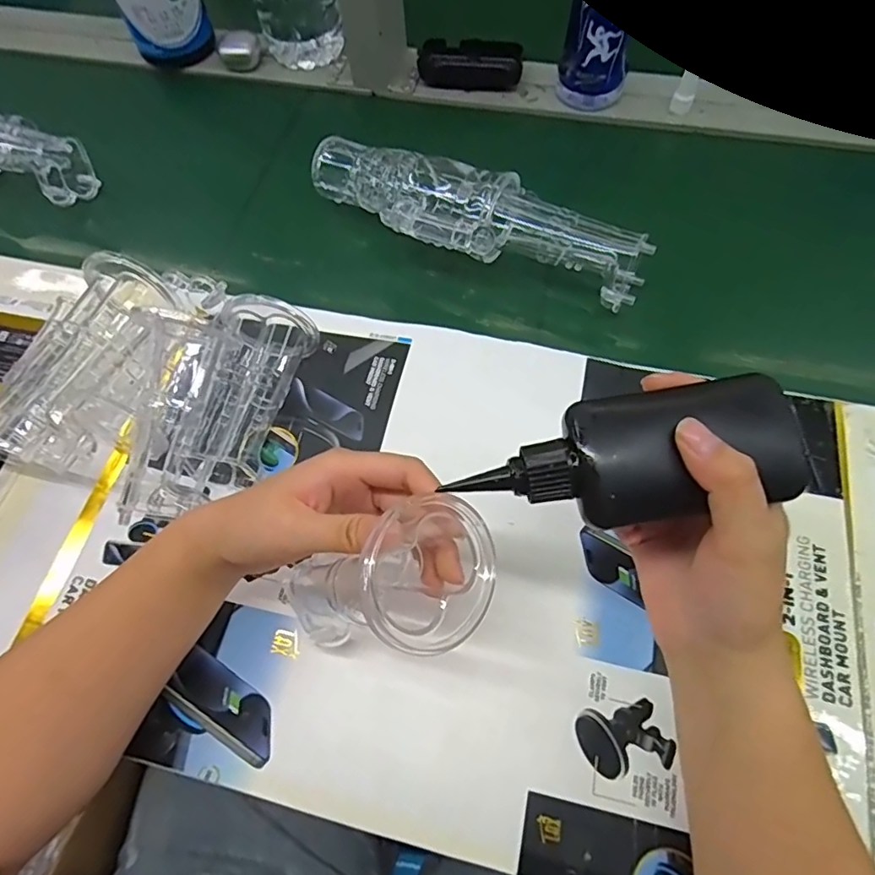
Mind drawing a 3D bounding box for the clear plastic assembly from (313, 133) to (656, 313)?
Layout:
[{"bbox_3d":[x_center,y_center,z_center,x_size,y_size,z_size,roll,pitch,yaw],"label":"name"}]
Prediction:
[{"bbox_3d":[0.037,-0.176,0.459,0.274,0.058,0.084,19,67,11],"label":"clear plastic assembly"}]

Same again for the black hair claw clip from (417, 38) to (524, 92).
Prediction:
[{"bbox_3d":[0.036,-0.406,0.601,0.109,0.025,0.054,6,65,5],"label":"black hair claw clip"}]

